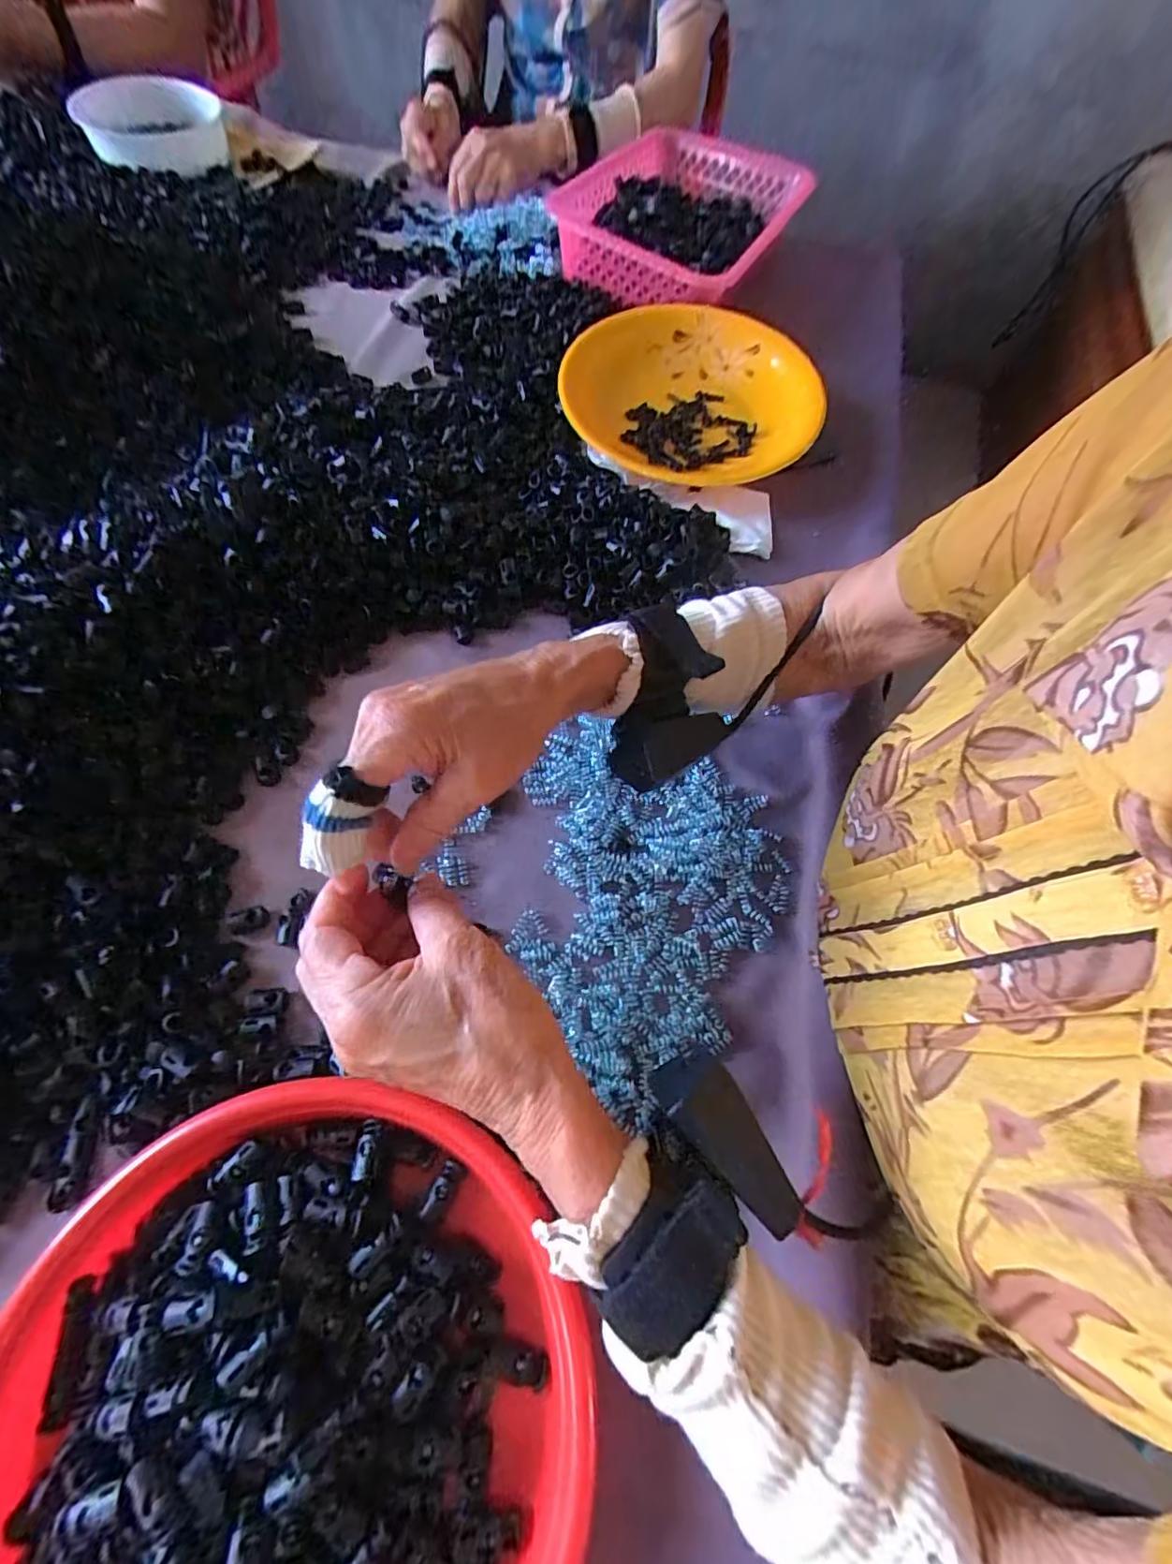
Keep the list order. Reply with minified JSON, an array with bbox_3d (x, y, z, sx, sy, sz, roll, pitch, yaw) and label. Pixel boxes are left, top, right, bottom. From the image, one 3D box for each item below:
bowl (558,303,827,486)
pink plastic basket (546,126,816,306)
[{"bbox_3d":[0.099,-0.380,0.557,0.232,0.051,0.241,1,64,-3],"label":"bowl"},{"bbox_3d":[0.117,-0.658,0.660,0.232,0.052,0.334,25,66,8],"label":"pink plastic basket"}]

